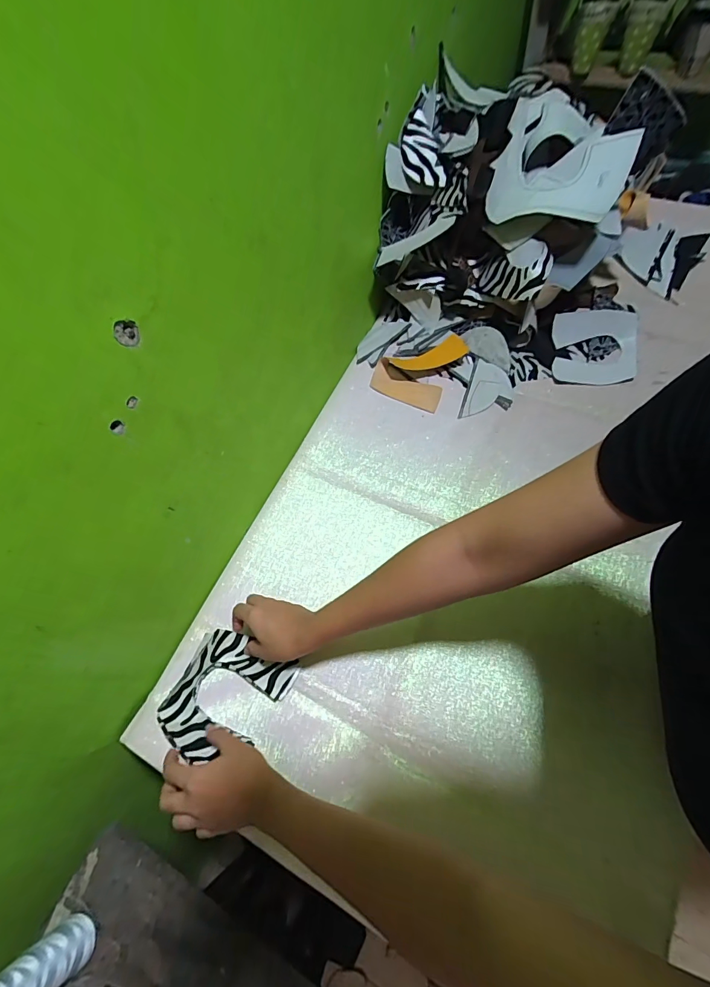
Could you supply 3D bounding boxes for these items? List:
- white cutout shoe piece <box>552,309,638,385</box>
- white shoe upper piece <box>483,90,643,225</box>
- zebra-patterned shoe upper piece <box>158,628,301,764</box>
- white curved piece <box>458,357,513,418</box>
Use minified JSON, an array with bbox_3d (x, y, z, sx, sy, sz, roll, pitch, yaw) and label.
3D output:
[{"bbox_3d":[0.382,-0.229,0.644,0.127,0.025,0.114,3,88,5],"label":"white cutout shoe piece"},{"bbox_3d":[0.271,-0.443,0.534,0.159,0.056,0.193,12,67,13],"label":"white shoe upper piece"},{"bbox_3d":[-0.160,0.250,0.504,0.133,0.016,0.138,22,69,12],"label":"zebra-patterned shoe upper piece"},{"bbox_3d":[0.214,-0.165,0.653,0.067,0.015,0.114,17,68,11],"label":"white curved piece"}]

